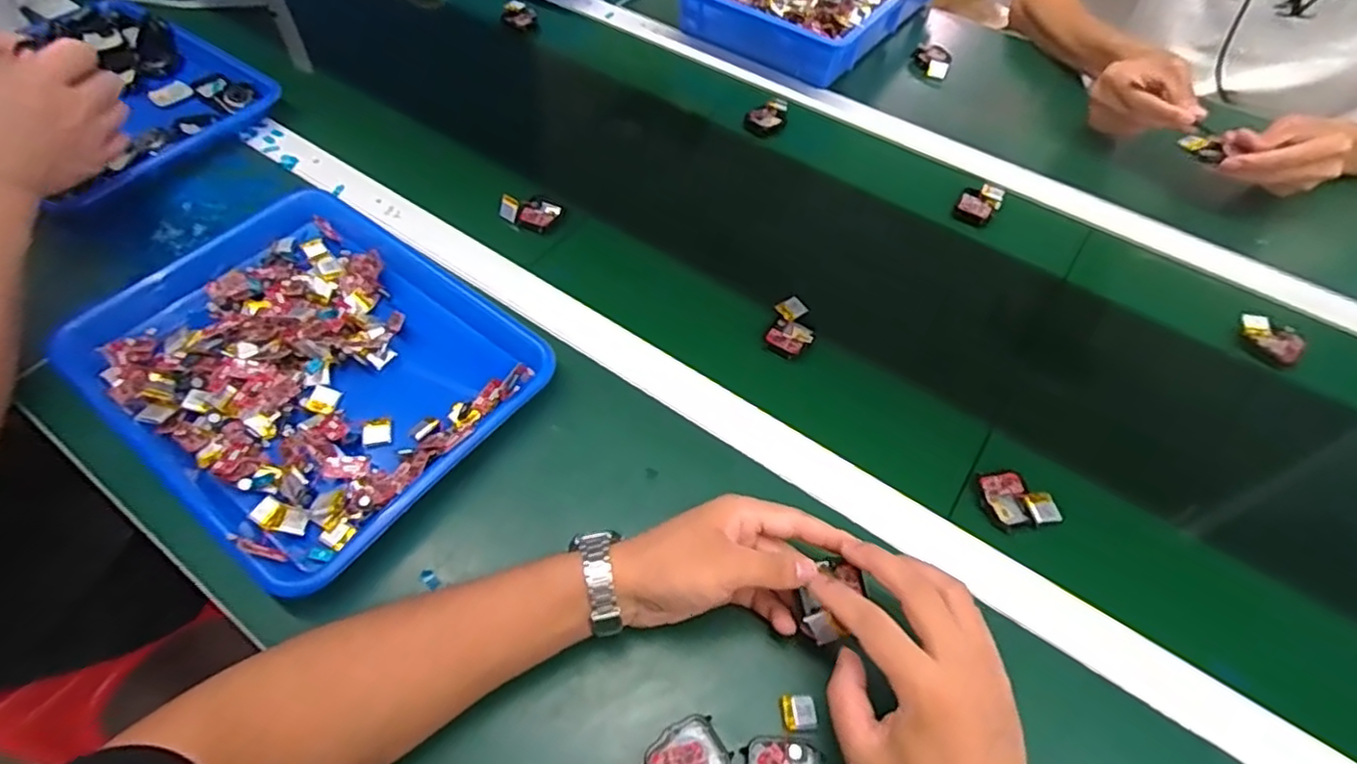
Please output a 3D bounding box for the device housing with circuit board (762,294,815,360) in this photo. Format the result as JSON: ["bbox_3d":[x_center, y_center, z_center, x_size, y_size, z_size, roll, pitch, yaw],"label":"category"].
[{"bbox_3d":[0.099,-0.048,0.566,0.038,0.016,0.058,17,56,10],"label":"device housing with circuit board"}]

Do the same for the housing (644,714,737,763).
[{"bbox_3d":[0.004,0.223,0.382,0.051,0.014,0.039,-28,61,-20],"label":"housing"}]

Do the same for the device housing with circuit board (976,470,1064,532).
[{"bbox_3d":[0.251,0.086,0.484,0.049,0.016,0.045,-6,55,-6],"label":"device housing with circuit board"}]

